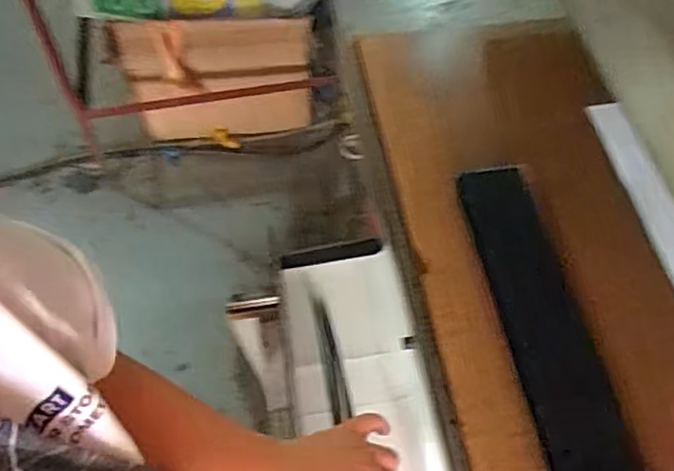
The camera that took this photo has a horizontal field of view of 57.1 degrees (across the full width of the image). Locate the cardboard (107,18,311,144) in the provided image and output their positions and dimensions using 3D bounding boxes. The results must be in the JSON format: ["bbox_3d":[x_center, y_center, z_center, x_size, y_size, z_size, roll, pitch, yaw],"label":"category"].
[{"bbox_3d":[-0.329,-0.422,1.683,0.489,0.339,0.156,-5,57,-6],"label":"cardboard"}]

